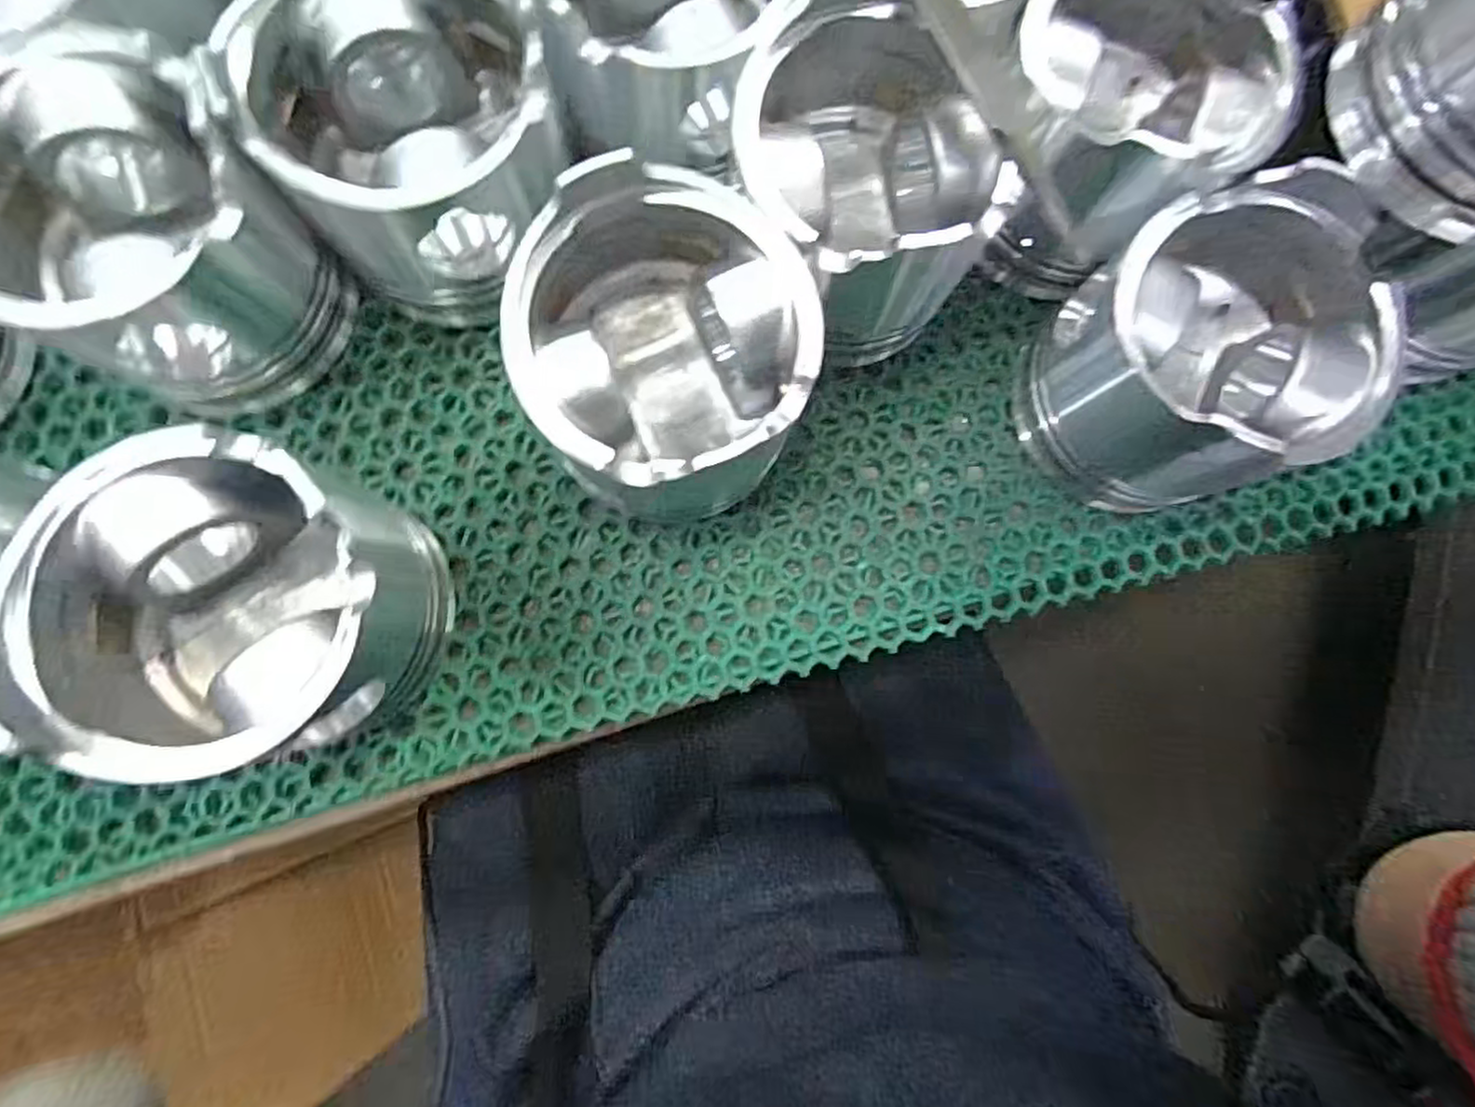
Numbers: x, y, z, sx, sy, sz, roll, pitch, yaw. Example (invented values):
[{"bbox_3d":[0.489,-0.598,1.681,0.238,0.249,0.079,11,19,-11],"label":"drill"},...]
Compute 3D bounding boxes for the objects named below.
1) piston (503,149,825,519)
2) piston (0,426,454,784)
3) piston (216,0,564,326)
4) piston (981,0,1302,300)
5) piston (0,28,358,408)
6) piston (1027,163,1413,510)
[{"bbox_3d":[-0.024,-0.063,0.238,0.090,0.083,0.090,1,81,-4],"label":"piston"},{"bbox_3d":[-0.148,0.015,0.218,0.092,0.085,0.089,0,85,-5],"label":"piston"},{"bbox_3d":[-0.107,-0.139,0.238,0.090,0.082,0.093,1,81,-4],"label":"piston"},{"bbox_3d":[0.136,-0.157,0.262,0.090,0.082,0.088,44,82,3],"label":"piston"},{"bbox_3d":[-0.193,-0.104,0.232,0.091,0.085,0.091,28,81,0],"label":"piston"},{"bbox_3d":[0.157,-0.065,0.251,0.095,0.083,0.090,-18,84,-6],"label":"piston"}]

